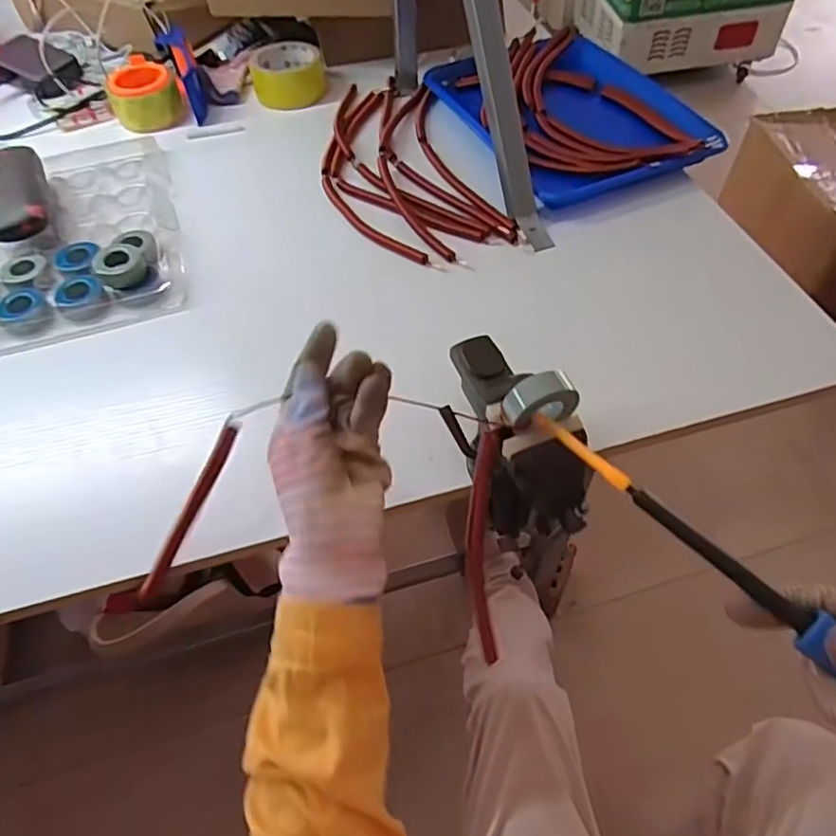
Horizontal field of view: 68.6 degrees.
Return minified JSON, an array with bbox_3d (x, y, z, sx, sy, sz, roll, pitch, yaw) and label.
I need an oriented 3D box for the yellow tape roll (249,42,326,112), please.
[{"bbox_3d":[-0.180,-0.476,0.852,0.097,0.056,0.097,-1,54,2],"label":"yellow tape roll"}]

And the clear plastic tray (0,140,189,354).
[{"bbox_3d":[-0.421,-0.196,0.665,0.316,0.031,0.322,-14,54,-8],"label":"clear plastic tray"}]

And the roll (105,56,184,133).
[{"bbox_3d":[-0.364,-0.431,0.817,0.089,0.049,0.102,-18,55,-11],"label":"roll"}]

